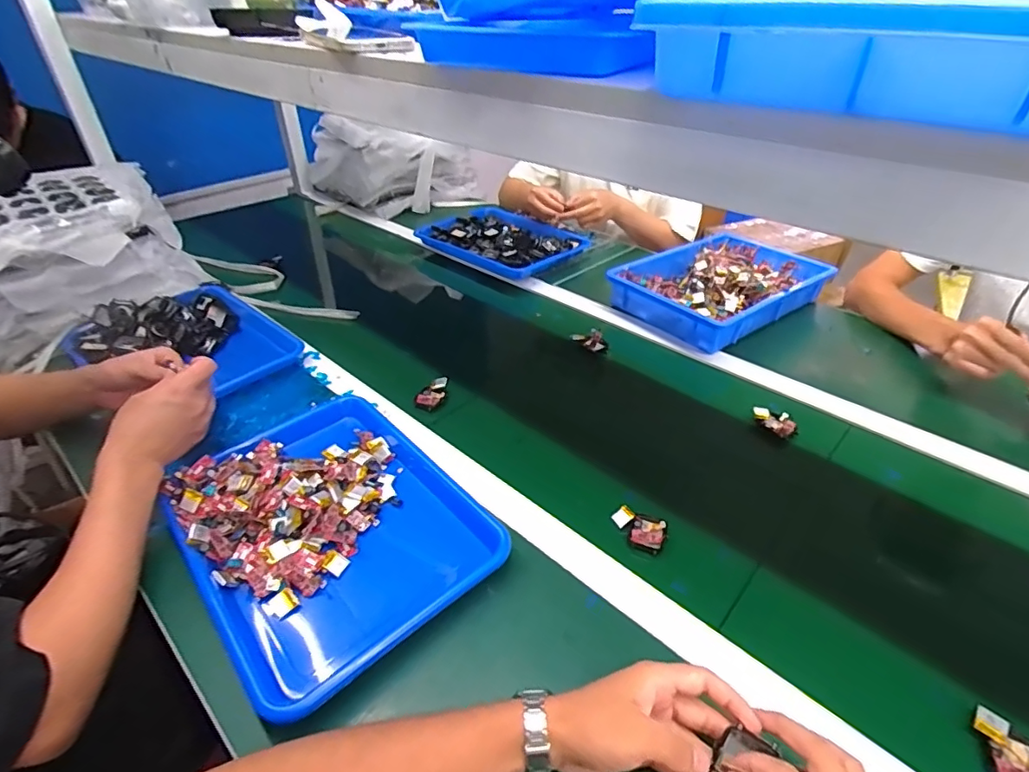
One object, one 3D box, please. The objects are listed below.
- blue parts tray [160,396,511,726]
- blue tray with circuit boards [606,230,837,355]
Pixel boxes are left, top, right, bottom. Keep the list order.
[{"bbox_3d":[-0.193,0.147,0.575,0.268,0.056,0.328,-29,46,-33],"label":"blue parts tray"},{"bbox_3d":[0.382,-0.187,0.985,0.378,0.069,0.243,-23,43,-28],"label":"blue tray with circuit boards"}]

